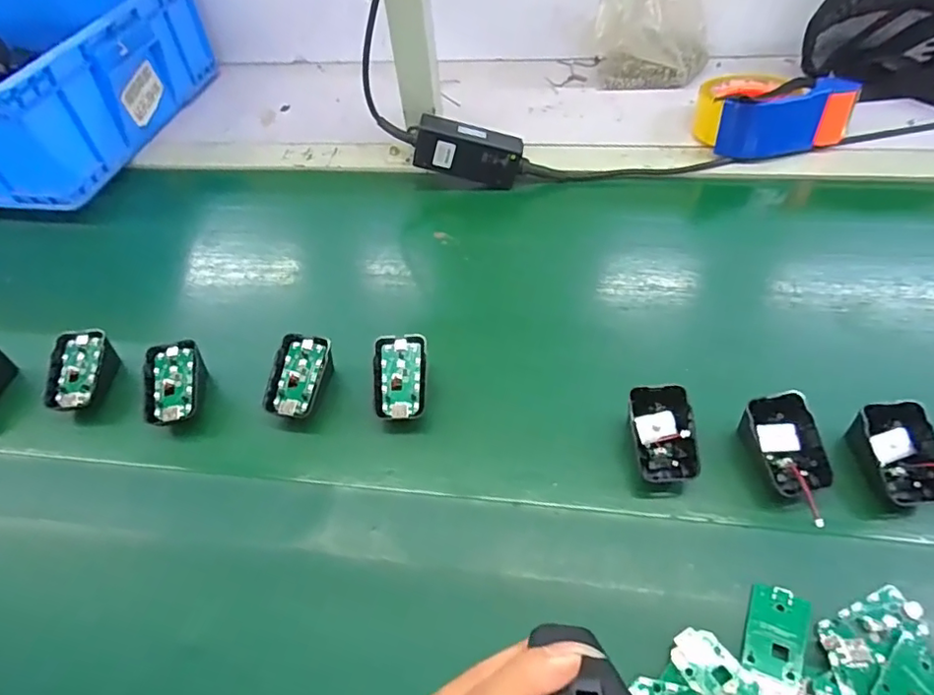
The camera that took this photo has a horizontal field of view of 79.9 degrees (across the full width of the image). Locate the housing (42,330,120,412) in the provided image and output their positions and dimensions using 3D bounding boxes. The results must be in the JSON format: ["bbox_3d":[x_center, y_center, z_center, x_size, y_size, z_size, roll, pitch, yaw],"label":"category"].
[{"bbox_3d":[-0.336,0.025,0.486,0.045,0.044,0.070,5,53,8],"label":"housing"}]

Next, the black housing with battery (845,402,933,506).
[{"bbox_3d":[0.302,0.076,0.389,0.047,0.048,0.062,-10,46,-4],"label":"black housing with battery"}]

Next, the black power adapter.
[{"bbox_3d":[0.001,-0.214,0.614,0.113,0.049,0.030,12,53,-6],"label":"black power adapter"}]

